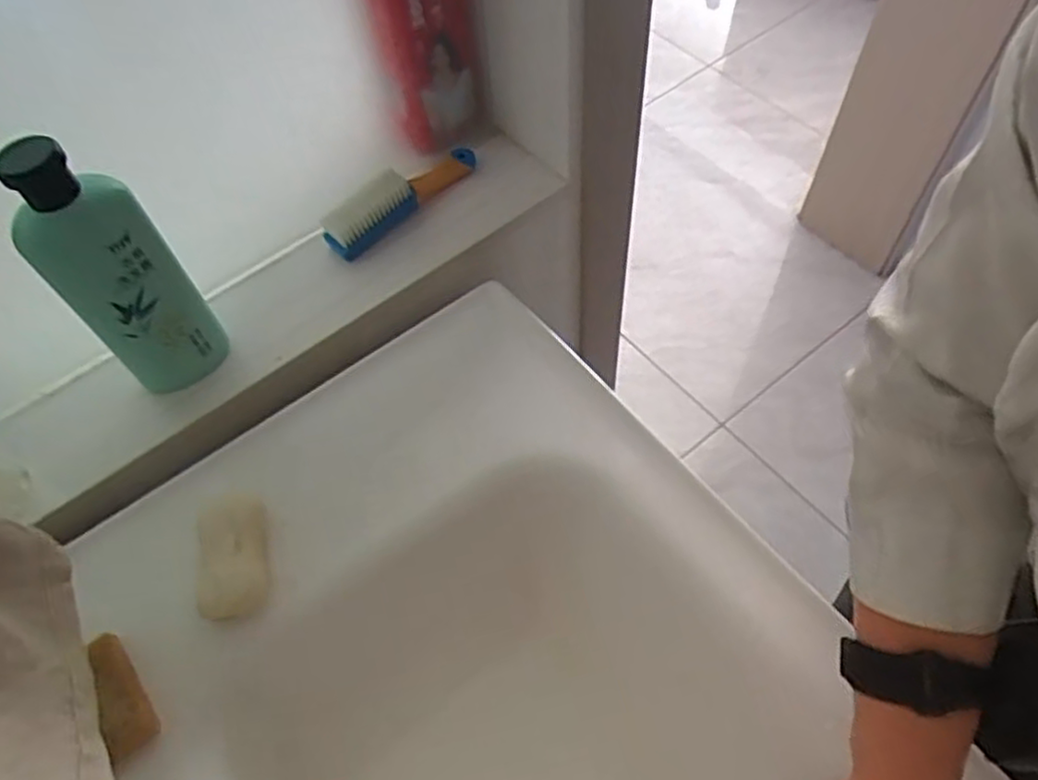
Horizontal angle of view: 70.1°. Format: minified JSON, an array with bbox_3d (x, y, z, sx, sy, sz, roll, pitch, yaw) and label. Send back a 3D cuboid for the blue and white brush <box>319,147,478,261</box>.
[{"bbox_3d":[-0.100,-0.173,0.640,0.155,0.040,0.046,-35,62,-17],"label":"blue and white brush"}]

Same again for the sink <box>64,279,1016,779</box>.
[{"bbox_3d":[0.045,0.355,0.415,0.447,0.149,0.879,-31,61,-15],"label":"sink"}]

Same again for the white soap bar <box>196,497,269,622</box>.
[{"bbox_3d":[-0.194,0.113,0.504,0.044,0.015,0.079,-12,58,-4],"label":"white soap bar"}]

